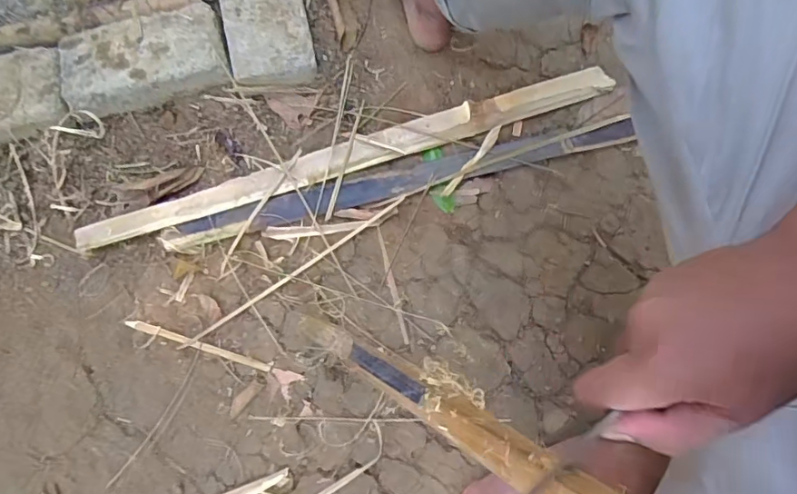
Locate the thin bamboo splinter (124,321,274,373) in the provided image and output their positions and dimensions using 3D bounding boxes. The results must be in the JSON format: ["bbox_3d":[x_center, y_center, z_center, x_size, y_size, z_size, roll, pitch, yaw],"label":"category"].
[{"bbox_3d":[-0.257,0.125,0.685,0.196,0.009,0.011,17,80,2],"label":"thin bamboo splinter"}]

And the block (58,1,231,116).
[{"bbox_3d":[-0.332,-0.248,0.706,0.204,0.048,0.118,-15,80,-4],"label":"block"}]

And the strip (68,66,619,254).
[{"bbox_3d":[-0.064,-0.124,0.703,0.708,0.021,0.045,-18,80,-2],"label":"strip"}]

